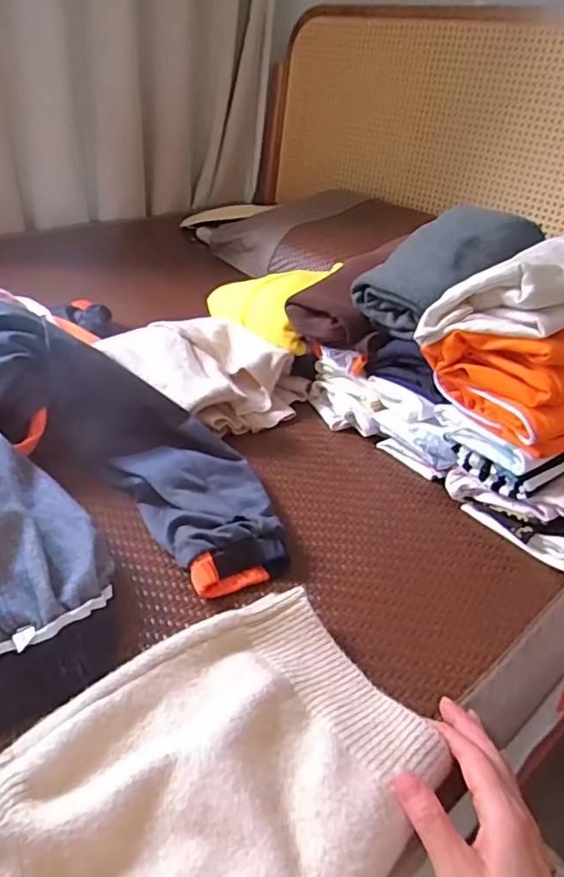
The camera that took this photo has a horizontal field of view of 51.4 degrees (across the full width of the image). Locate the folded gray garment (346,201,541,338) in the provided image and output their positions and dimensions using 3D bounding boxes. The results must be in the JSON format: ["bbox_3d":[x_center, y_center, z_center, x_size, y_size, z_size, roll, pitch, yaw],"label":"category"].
[{"bbox_3d":[0.194,-0.195,0.682,0.200,0.063,0.126,-37,48,-17],"label":"folded gray garment"}]

